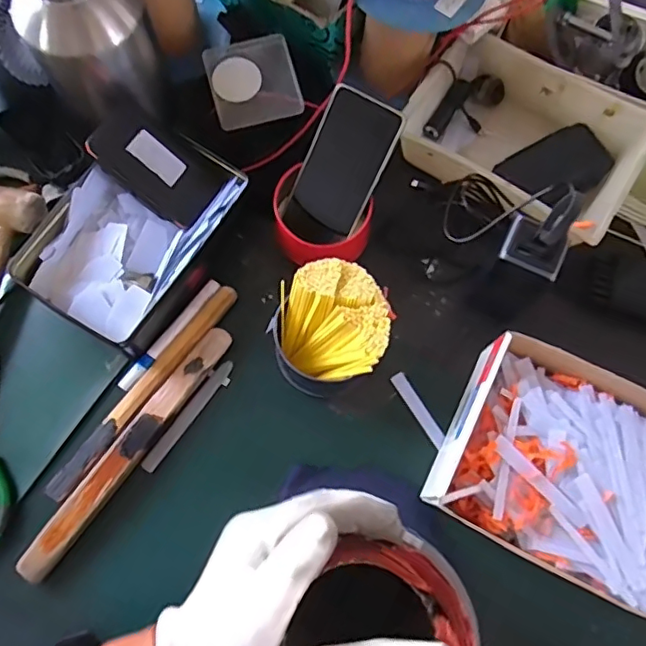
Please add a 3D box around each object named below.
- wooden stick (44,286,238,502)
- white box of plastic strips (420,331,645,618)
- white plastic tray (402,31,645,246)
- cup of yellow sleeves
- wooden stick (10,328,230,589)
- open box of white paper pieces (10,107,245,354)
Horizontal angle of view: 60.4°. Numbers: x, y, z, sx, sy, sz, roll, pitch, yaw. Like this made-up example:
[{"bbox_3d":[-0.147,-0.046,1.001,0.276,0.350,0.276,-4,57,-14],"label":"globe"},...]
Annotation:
[{"bbox_3d":[-0.174,0.062,0.546,0.023,0.015,0.255,36,76,9],"label":"wooden stick"},{"bbox_3d":[0.241,0.140,0.508,0.249,0.066,0.188,27,77,6],"label":"white box of plastic strips"},{"bbox_3d":[0.223,-0.207,0.627,0.246,0.061,0.185,35,76,9],"label":"white plastic tray"},{"bbox_3d":[0.004,0.008,0.532,0.102,0.097,0.103,0,74,-1],"label":"cup of yellow sleeves"},{"bbox_3d":[-0.183,0.117,0.527,0.029,0.019,0.275,34,76,8],"label":"wooden stick"},{"bbox_3d":[-0.189,-0.097,0.554,0.146,0.068,0.215,31,76,8],"label":"open box of white paper pieces"}]

